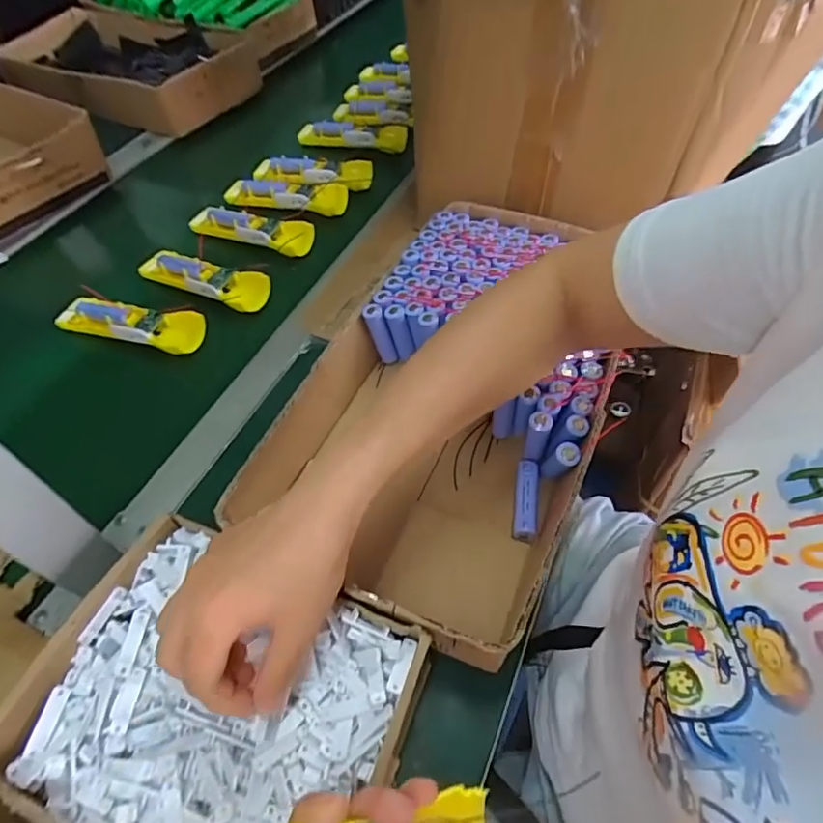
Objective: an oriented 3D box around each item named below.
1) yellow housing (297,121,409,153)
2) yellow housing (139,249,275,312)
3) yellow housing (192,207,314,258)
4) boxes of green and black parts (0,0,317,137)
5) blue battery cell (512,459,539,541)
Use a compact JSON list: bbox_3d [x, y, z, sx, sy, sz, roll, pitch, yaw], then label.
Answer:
[{"bbox_3d":[-0.083,-0.405,0.790,0.152,0.024,0.049,6,54,7],"label":"yellow housing"},{"bbox_3d":[-0.235,-0.154,0.612,0.158,0.020,0.052,21,57,17],"label":"yellow housing"},{"bbox_3d":[-0.192,-0.223,0.664,0.165,0.030,0.045,18,56,15],"label":"yellow housing"},{"bbox_3d":[-0.421,-0.621,0.888,0.389,0.118,0.370,21,57,17],"label":"boxes of green and black parts"},{"bbox_3d":[0.094,0.071,0.447,0.017,0.015,0.067,7,54,7],"label":"blue battery cell"}]

